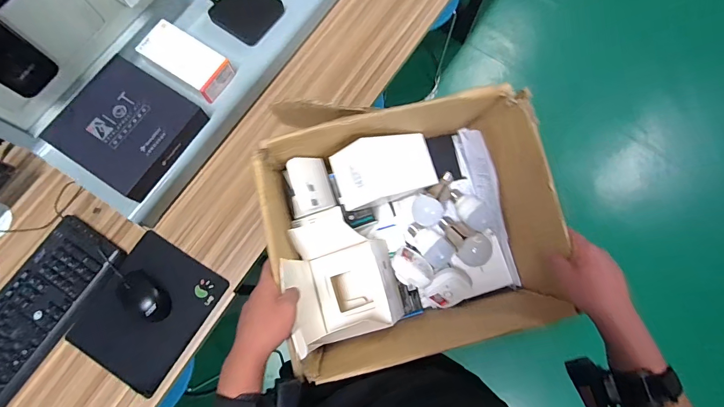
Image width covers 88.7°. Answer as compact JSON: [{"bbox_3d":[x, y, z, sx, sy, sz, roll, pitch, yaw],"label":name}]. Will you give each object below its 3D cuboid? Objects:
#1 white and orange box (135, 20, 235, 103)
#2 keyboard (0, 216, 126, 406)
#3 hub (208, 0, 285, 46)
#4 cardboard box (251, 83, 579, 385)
[{"bbox_3d":[-0.339,-0.276,0.712,0.164,0.050,0.080,33,79,8],"label":"white and orange box"},{"bbox_3d":[-0.629,0.244,0.648,0.144,0.024,0.458,31,78,8],"label":"keyboard"},{"bbox_3d":[-0.239,-0.397,0.765,0.117,0.021,0.115,35,79,9],"label":"hub"},{"bbox_3d":[0.068,0.035,0.586,0.379,0.221,0.361,-13,76,-3],"label":"cardboard box"}]

